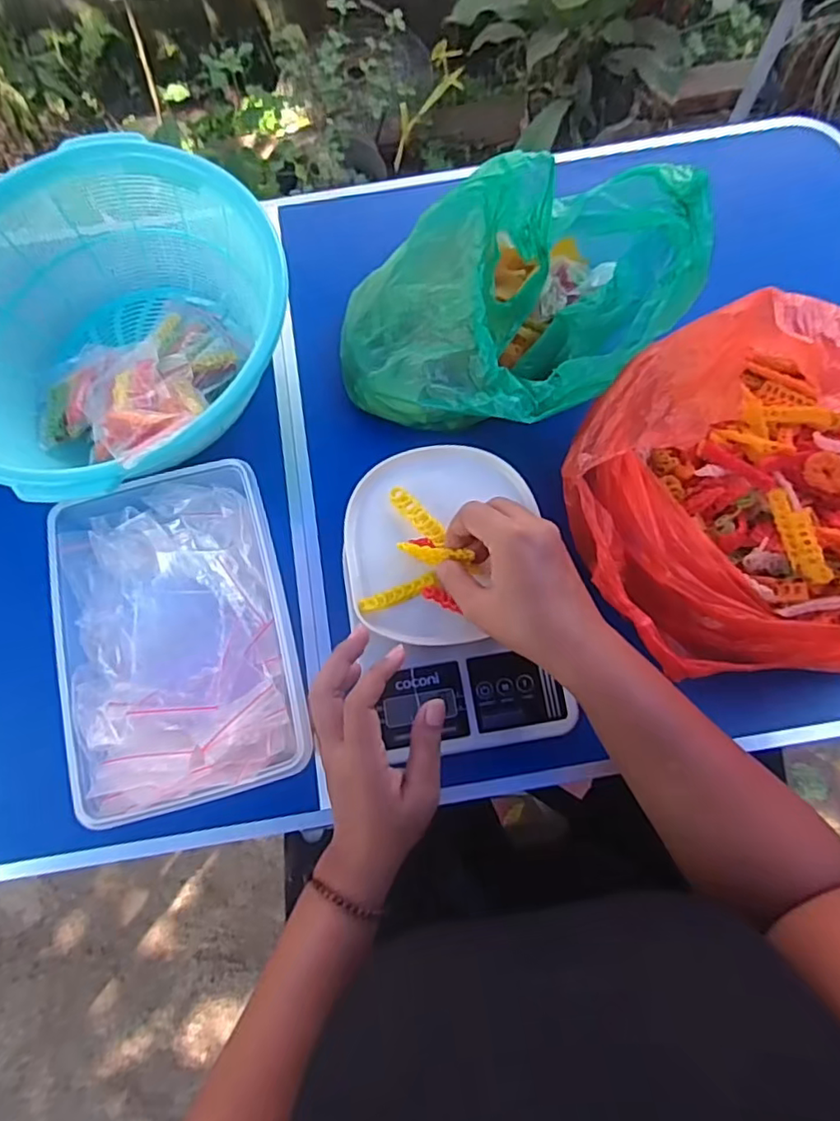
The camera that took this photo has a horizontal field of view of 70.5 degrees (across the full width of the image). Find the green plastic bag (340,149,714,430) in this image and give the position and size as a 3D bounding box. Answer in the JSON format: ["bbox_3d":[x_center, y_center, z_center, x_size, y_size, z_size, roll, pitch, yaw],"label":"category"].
[{"bbox_3d":[0.073,-0.209,0.468,0.263,0.137,0.181,-22,73,-6],"label":"green plastic bag"}]

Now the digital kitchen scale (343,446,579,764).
[{"bbox_3d":[0.023,0.027,0.453,0.145,0.039,0.224,-10,72,-2],"label":"digital kitchen scale"}]

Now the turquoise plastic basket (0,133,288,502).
[{"bbox_3d":[-0.267,-0.196,0.506,0.270,0.111,0.280,0,72,1],"label":"turquoise plastic basket"}]

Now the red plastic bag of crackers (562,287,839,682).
[{"bbox_3d":[0.262,-0.047,0.375,0.290,0.165,0.212,-1,72,0],"label":"red plastic bag of crackers"}]

